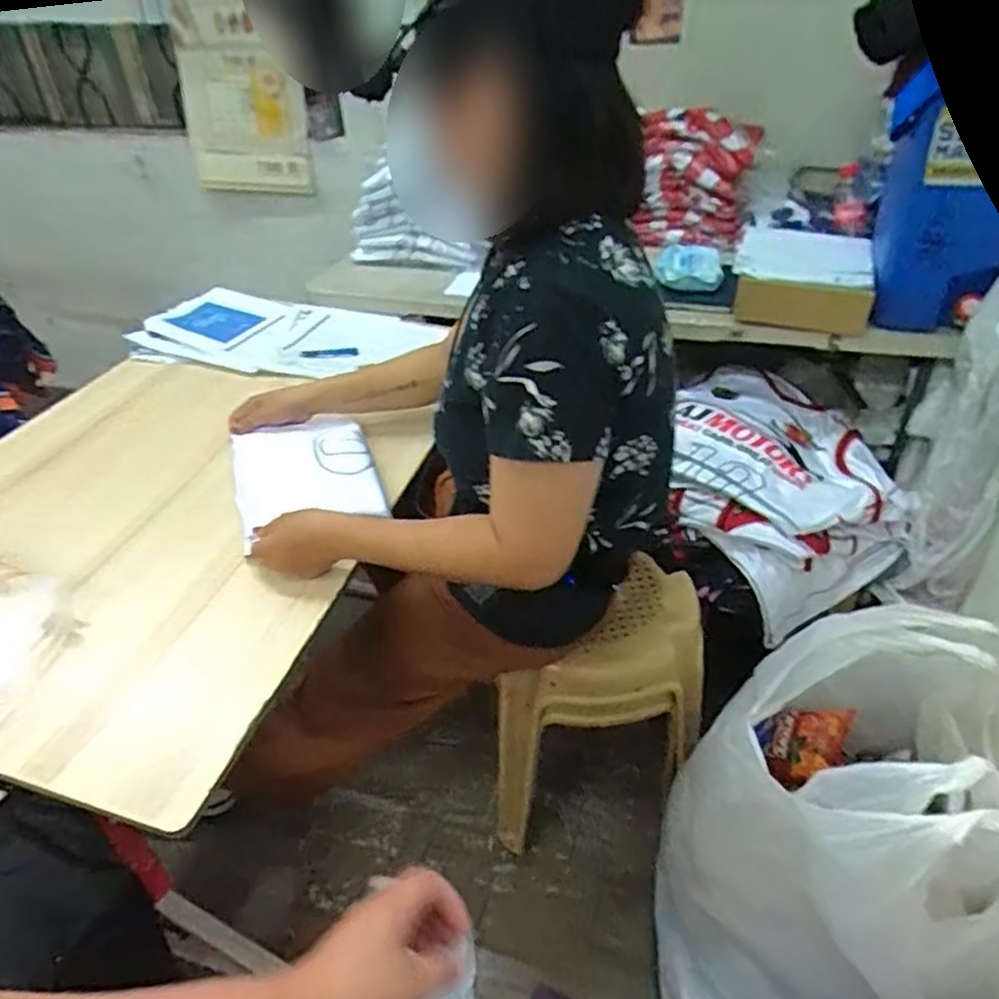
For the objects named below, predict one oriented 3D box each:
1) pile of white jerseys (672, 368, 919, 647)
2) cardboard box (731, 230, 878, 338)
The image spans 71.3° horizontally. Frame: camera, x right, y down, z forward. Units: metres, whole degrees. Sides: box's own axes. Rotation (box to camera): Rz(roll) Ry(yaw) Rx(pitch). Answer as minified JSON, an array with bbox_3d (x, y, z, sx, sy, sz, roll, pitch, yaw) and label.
[{"bbox_3d":[0.468,-0.014,1.210,0.386,0.251,0.392,-25,43,-28],"label":"pile of white jerseys"},{"bbox_3d":[0.533,-0.397,1.235,0.213,0.087,0.315,12,39,17],"label":"cardboard box"}]

